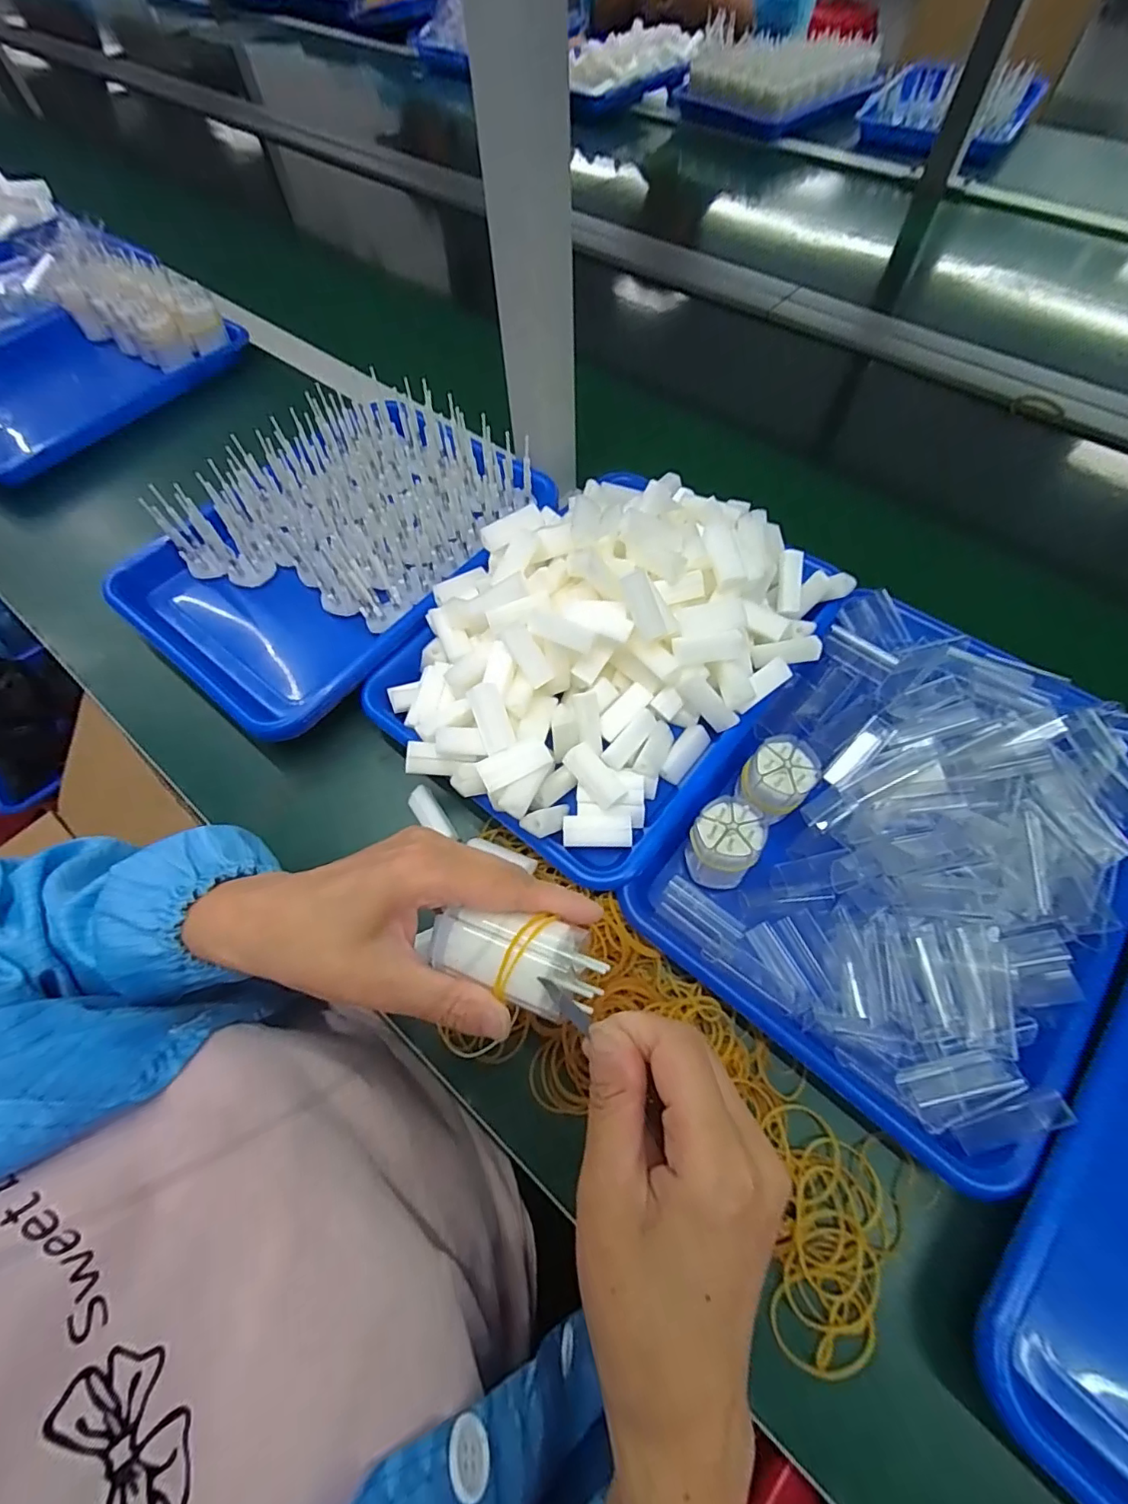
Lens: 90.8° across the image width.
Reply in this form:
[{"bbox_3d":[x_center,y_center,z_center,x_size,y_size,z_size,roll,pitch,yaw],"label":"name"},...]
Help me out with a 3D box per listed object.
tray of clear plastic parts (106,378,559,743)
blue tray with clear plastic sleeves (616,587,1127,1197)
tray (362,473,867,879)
[{"bbox_3d":[-0.192,-0.184,0.473,0.242,0.065,0.328,37,69,18],"label":"tray of clear plastic parts"},{"bbox_3d":[0.220,0.046,0.346,0.237,0.057,0.310,36,69,18],"label":"blue tray with clear plastic sleeves"},{"bbox_3d":[0.027,-0.091,0.392,0.234,0.081,0.300,38,70,19],"label":"tray"}]

